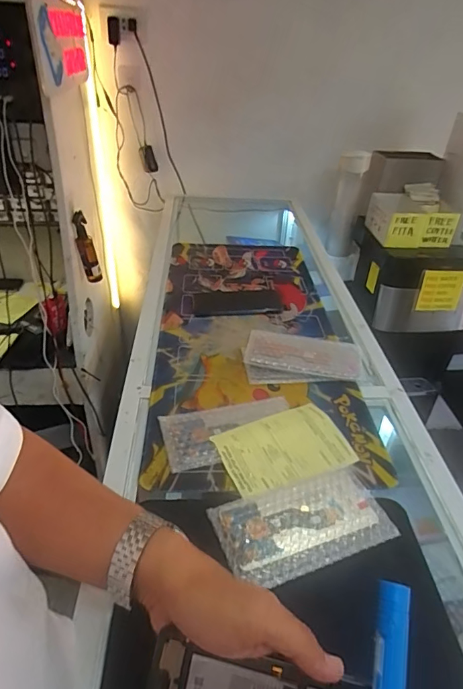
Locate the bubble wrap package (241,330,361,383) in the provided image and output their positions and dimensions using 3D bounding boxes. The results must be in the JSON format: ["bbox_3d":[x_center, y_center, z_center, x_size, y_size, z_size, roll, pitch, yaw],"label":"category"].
[{"bbox_3d":[0.108,0.025,0.677,0.173,0.025,0.108,8,34,6],"label":"bubble wrap package"}]

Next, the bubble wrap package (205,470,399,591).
[{"bbox_3d":[0.074,0.184,0.458,0.173,0.009,0.092,-11,37,-21],"label":"bubble wrap package"}]

